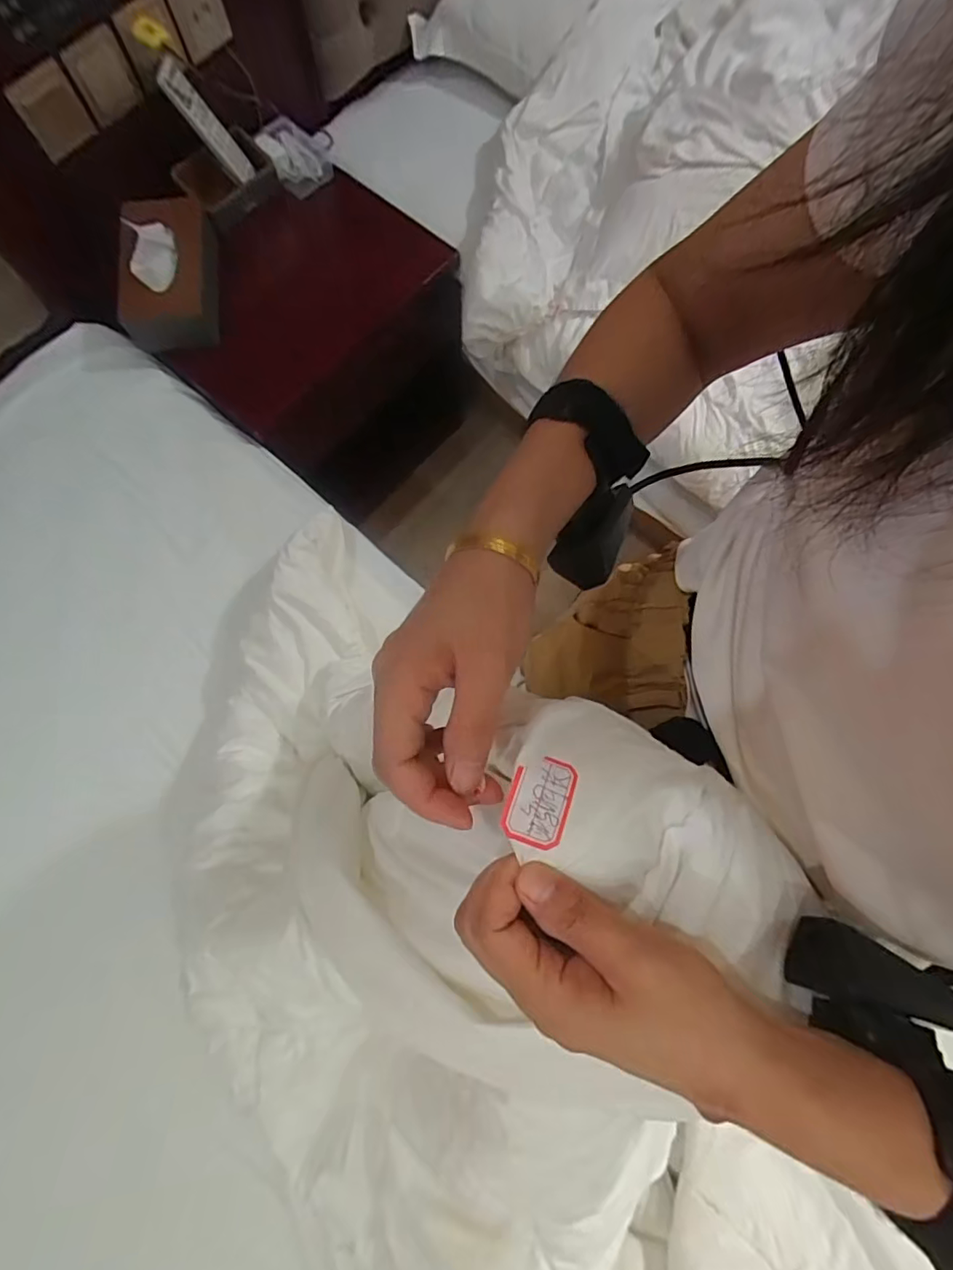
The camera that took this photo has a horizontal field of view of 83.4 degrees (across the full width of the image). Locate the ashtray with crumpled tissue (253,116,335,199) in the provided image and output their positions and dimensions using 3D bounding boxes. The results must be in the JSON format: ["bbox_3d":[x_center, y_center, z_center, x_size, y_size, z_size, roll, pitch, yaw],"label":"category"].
[{"bbox_3d":[-0.326,-0.857,0.966,0.098,0.061,0.123,-35,78,-9],"label":"ashtray with crumpled tissue"}]

